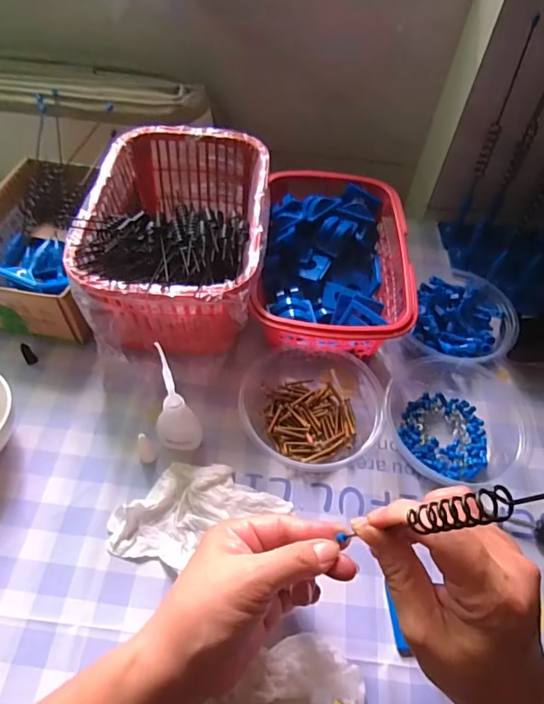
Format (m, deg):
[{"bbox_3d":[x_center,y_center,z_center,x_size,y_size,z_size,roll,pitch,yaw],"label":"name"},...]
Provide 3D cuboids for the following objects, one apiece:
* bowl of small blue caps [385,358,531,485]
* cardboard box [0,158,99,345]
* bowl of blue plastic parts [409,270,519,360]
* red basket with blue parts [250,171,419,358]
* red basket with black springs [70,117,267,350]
[{"bbox_3d":[0.169,0.055,0.420,0.127,0.030,0.119,2,54,-2],"label":"bowl of small blue caps"},{"bbox_3d":[-0.222,-0.103,0.484,0.134,0.075,0.183,10,54,4],"label":"cardboard box"},{"bbox_3d":[0.186,-0.032,0.476,0.094,0.042,0.097,2,54,-2],"label":"bowl of blue plastic parts"},{"bbox_3d":[0.059,-0.083,0.481,0.141,0.070,0.202,6,54,1],"label":"red basket with blue parts"},{"bbox_3d":[-0.086,-0.105,0.468,0.155,0.110,0.226,5,54,0],"label":"red basket with black springs"}]

